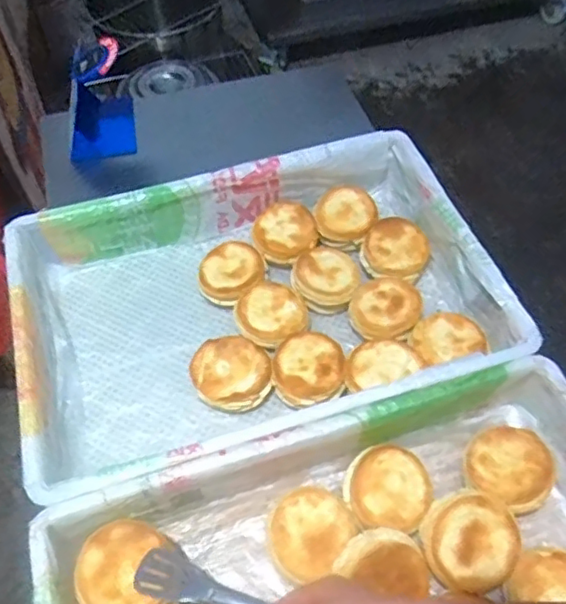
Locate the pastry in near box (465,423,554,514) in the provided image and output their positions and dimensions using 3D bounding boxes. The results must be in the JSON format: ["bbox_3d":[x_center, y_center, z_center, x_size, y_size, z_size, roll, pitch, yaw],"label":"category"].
[{"bbox_3d":[0.261,0.191,0.701,0.090,0.039,0.098,0,55,0],"label":"pastry in near box"}]

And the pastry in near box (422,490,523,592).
[{"bbox_3d":[0.197,0.253,0.649,0.101,0.029,0.101,1,76,-6],"label":"pastry in near box"}]

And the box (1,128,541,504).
[{"bbox_3d":[-0.039,0.001,0.819,0.594,0.166,0.417,-15,57,-10],"label":"box"}]

